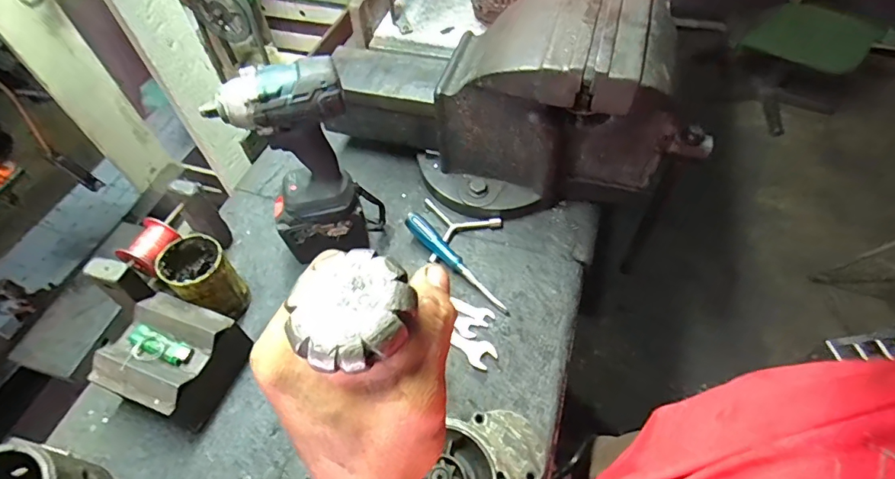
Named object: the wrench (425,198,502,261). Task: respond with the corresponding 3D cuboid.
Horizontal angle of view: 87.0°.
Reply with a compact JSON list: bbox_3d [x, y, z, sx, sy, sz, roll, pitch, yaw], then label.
[{"bbox_3d":[0.003,-0.007,0.713,0.126,0.016,0.106,19,57,16],"label":"wrench"}]

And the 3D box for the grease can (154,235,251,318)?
[{"bbox_3d":[-0.312,0.051,0.625,0.093,0.107,0.082,30,61,22],"label":"grease can"}]

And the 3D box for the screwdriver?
[{"bbox_3d":[0.012,0.034,0.675,0.196,0.019,0.025,44,66,14],"label":"screwdriver"}]

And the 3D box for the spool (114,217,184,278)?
[{"bbox_3d":[-0.369,0.014,0.591,0.045,0.055,0.063,18,57,15],"label":"spool"}]

